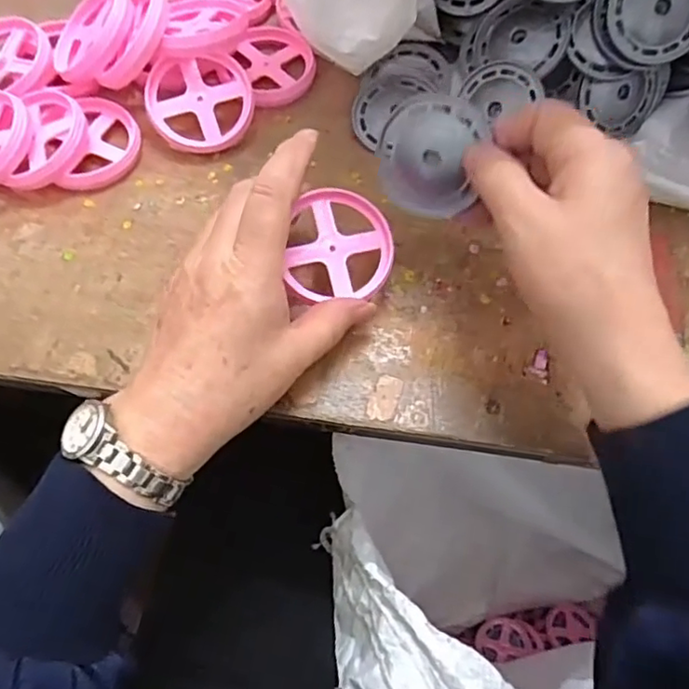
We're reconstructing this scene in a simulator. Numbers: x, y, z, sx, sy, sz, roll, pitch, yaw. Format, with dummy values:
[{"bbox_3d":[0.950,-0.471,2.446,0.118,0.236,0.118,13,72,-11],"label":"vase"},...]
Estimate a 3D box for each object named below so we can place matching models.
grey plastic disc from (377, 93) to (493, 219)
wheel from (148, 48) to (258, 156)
[{"bbox_3d":[0.042,-0.093,0.301,0.049,0.056,0.004,14,25,11],"label":"grey plastic disc"},{"bbox_3d":[-0.089,-0.151,0.377,0.063,0.007,0.061,0,93,-8],"label":"wheel"}]

